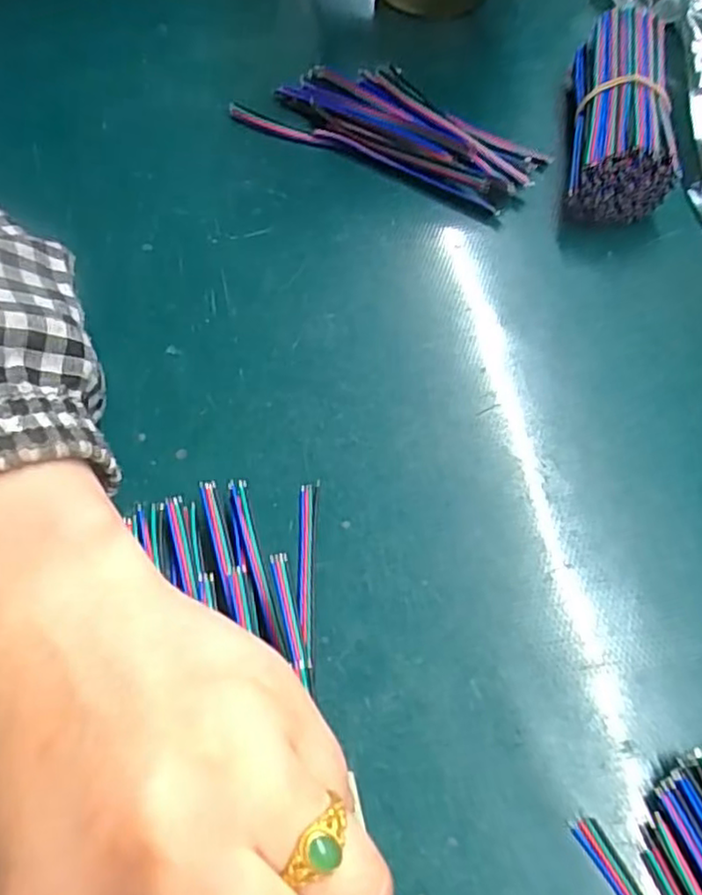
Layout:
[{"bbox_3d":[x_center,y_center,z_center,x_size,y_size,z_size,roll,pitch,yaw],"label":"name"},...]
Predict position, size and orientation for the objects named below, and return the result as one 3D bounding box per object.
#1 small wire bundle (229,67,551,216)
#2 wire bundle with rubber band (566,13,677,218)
[{"bbox_3d":[0.018,-0.152,0.314,0.141,0.016,0.047,26,67,13],"label":"small wire bundle"},{"bbox_3d":[0.117,-0.147,0.295,0.042,0.035,0.101,6,69,4],"label":"wire bundle with rubber band"}]

